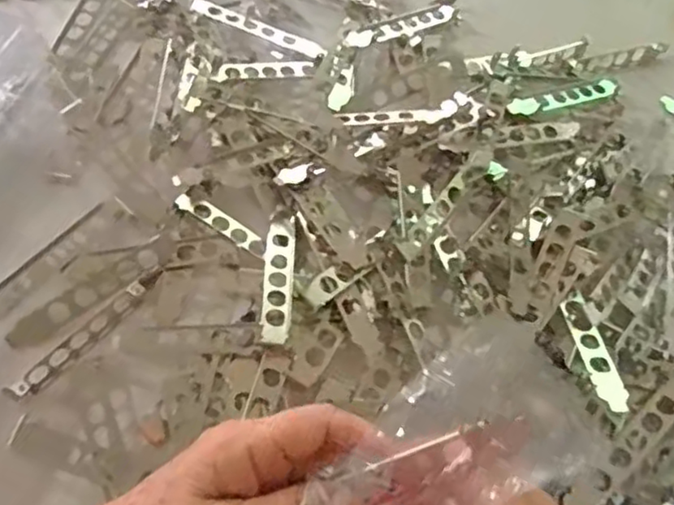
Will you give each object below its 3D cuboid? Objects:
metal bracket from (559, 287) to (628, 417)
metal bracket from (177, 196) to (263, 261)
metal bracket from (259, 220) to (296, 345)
[{"bbox_3d":[0.165,0.062,0.410,0.018,0.005,0.095,-4,42,-2],"label":"metal bracket"},{"bbox_3d":[-0.080,-0.021,0.451,0.070,0.005,0.017,32,54,4],"label":"metal bracket"},{"bbox_3d":[-0.038,0.016,0.424,0.020,0.009,0.107,9,45,-9],"label":"metal bracket"}]

